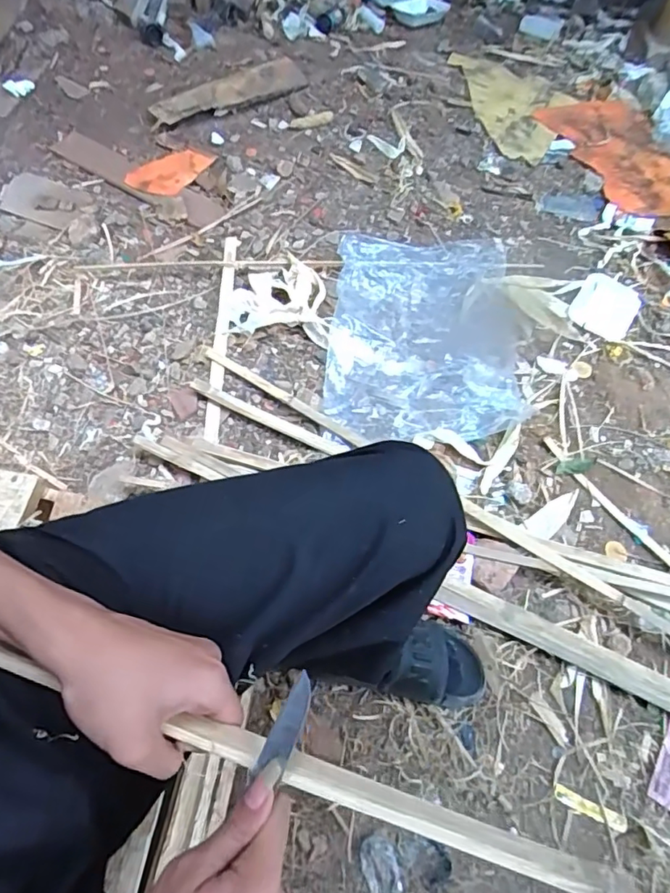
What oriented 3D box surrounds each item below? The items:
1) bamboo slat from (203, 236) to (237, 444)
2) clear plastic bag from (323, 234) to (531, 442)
[{"bbox_3d":[-0.223,-0.238,1.071,0.027,0.014,0.513,0,61,-2],"label":"bamboo slat"},{"bbox_3d":[0.175,-0.240,1.082,0.364,0.046,0.525,5,60,0],"label":"clear plastic bag"}]

